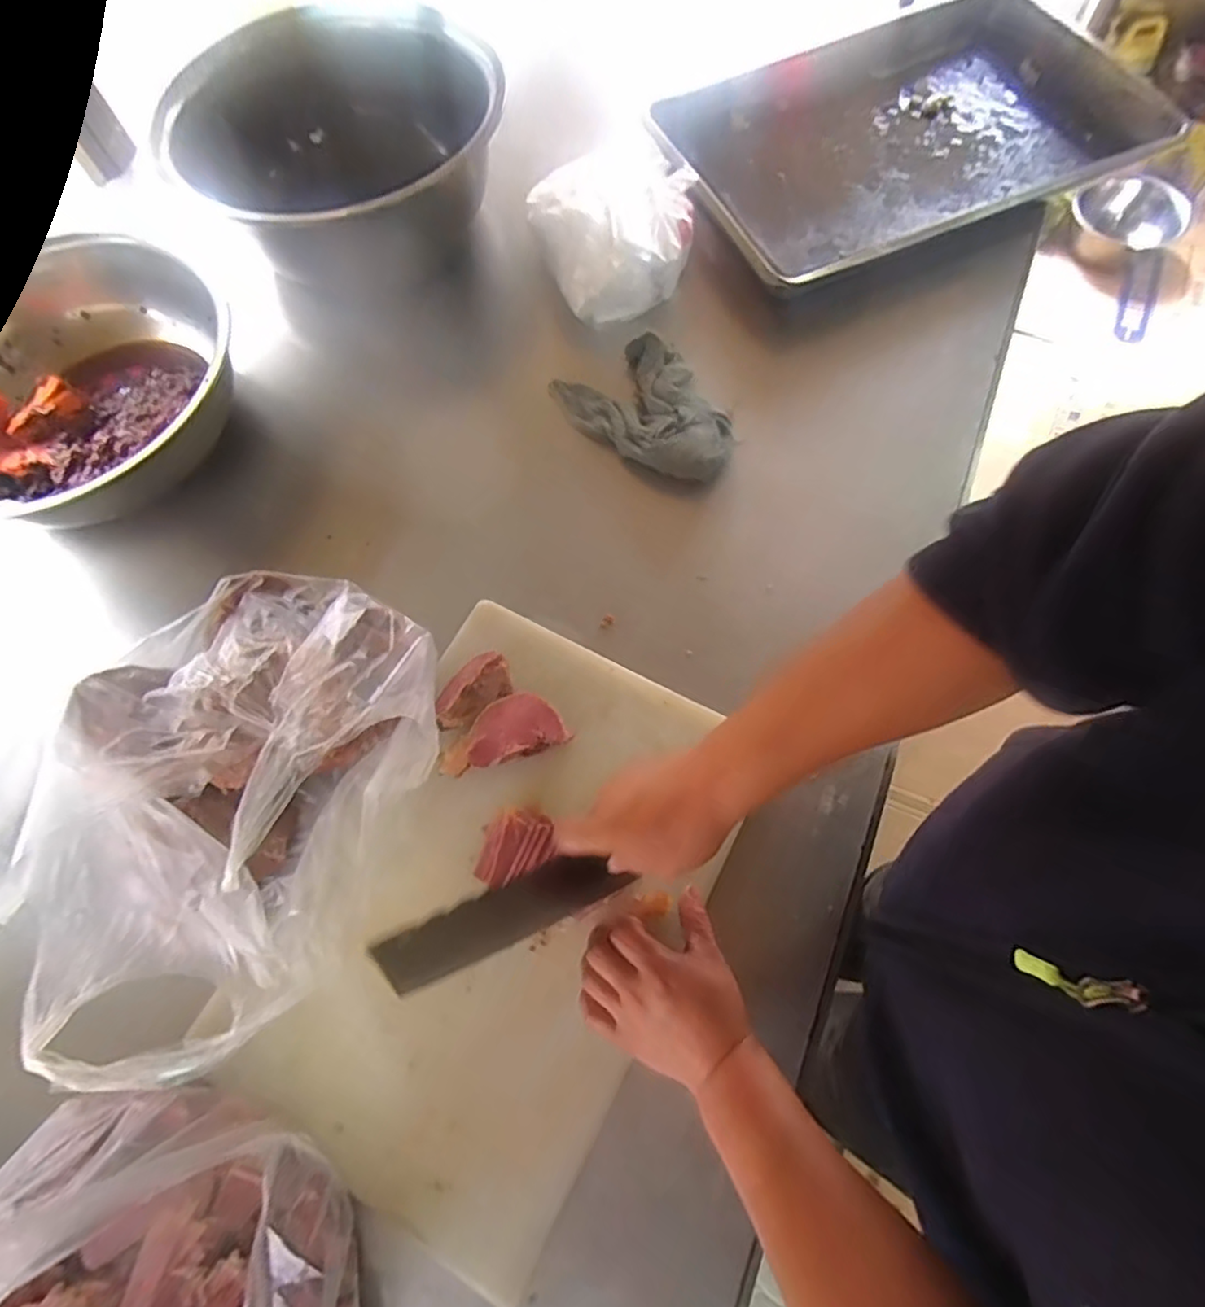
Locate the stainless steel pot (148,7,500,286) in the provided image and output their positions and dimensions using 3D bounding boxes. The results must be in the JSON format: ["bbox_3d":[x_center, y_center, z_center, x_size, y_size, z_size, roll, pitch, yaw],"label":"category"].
[{"bbox_3d":[-0.321,-0.629,0.809,0.348,0.139,0.373,31,75,14],"label":"stainless steel pot"}]

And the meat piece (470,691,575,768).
[{"bbox_3d":[-0.079,0.067,0.580,0.086,0.023,0.056,-20,70,-3],"label":"meat piece"}]

